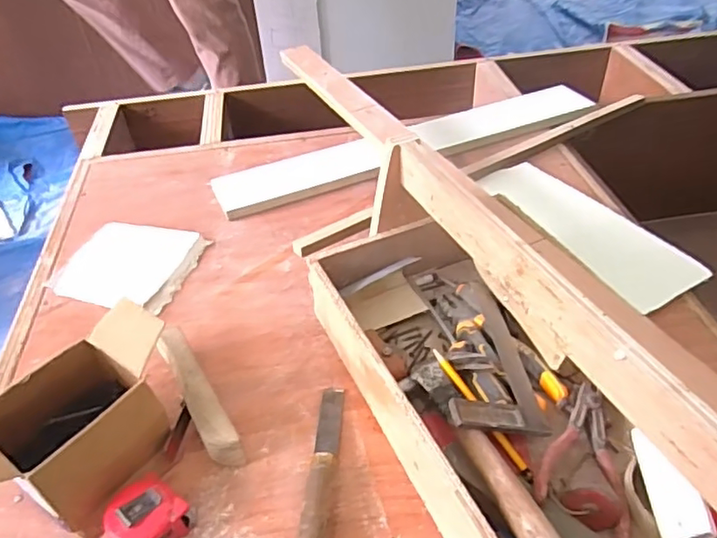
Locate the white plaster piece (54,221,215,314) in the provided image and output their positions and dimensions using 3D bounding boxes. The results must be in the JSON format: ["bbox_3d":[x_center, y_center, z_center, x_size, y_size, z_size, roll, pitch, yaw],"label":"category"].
[{"bbox_3d":[-0.312,-0.008,0.800,0.160,0.025,0.148,10,44,15],"label":"white plaster piece"}]

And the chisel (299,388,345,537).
[{"bbox_3d":[-0.035,0.191,0.550,0.026,0.028,0.206,0,42,4],"label":"chisel"}]

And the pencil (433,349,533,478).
[{"bbox_3d":[0.121,0.138,0.564,0.014,0.014,0.144,-25,62,-22],"label":"pencil"}]

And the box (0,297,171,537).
[{"bbox_3d":[-0.259,0.149,0.536,0.117,0.137,0.196,25,49,28],"label":"box"}]

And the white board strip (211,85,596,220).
[{"bbox_3d":[0.094,-0.216,0.984,0.674,0.023,0.096,-18,53,-12],"label":"white board strip"}]

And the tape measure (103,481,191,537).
[{"bbox_3d":[-0.191,0.223,0.515,0.058,0.043,0.059,25,49,28],"label":"tape measure"}]

